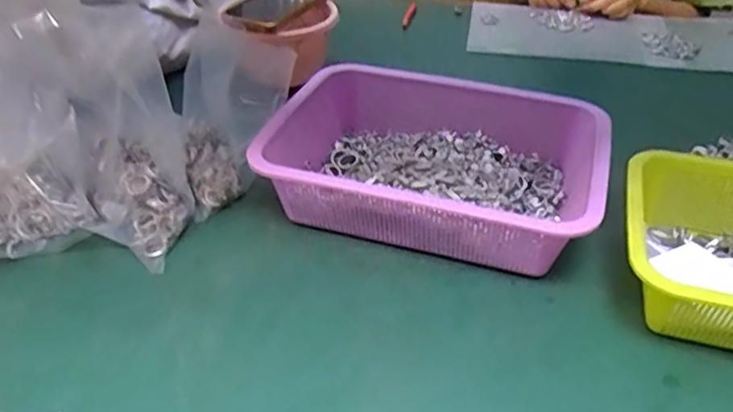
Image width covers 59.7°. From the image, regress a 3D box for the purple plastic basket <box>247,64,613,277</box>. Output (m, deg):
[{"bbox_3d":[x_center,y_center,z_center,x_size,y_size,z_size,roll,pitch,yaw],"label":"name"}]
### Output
[{"bbox_3d":[0.069,-0.045,0.614,0.296,0.080,0.243,11,38,14],"label":"purple plastic basket"}]

